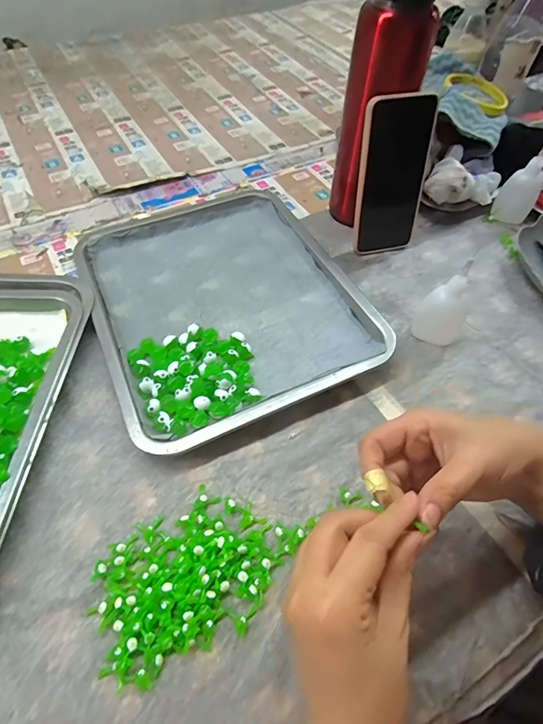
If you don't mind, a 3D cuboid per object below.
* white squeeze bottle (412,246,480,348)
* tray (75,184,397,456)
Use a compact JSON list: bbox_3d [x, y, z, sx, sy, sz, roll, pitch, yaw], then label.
[{"bbox_3d":[0.177,-0.062,0.388,0.049,0.092,0.043,26,58,15],"label":"white squeeze bottle"},{"bbox_3d":[-0.063,-0.087,0.440,0.258,0.023,0.341,-22,58,-16],"label":"tray"}]

